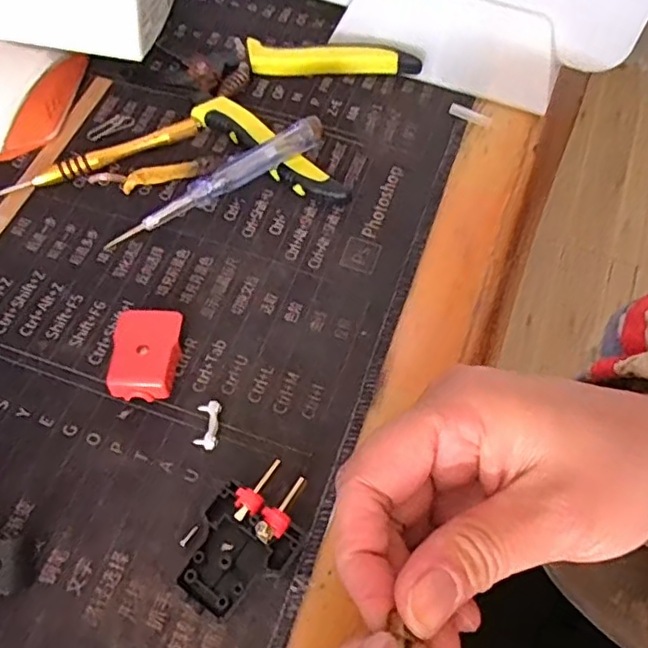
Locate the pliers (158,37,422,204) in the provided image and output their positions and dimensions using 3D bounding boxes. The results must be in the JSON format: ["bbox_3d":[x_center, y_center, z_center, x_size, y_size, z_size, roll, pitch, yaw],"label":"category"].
[{"bbox_3d":[-0.031,-0.129,0.341,0.136,0.015,0.112,20,64,9],"label":"pliers"}]

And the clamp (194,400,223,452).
[{"bbox_3d":[-0.050,0.043,0.259,0.009,0.004,0.021,5,62,1],"label":"clamp"}]

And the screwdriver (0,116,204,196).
[{"bbox_3d":[-0.123,-0.090,0.323,0.116,0.011,0.015,-23,65,-13],"label":"screwdriver"}]

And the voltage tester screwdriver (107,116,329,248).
[{"bbox_3d":[-0.055,-0.071,0.305,0.121,0.011,0.012,-30,66,-2],"label":"voltage tester screwdriver"}]

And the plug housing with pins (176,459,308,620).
[{"bbox_3d":[-0.030,0.083,0.232,0.036,0.016,0.057,31,66,14],"label":"plug housing with pins"}]

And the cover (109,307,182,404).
[{"bbox_3d":[-0.080,0.014,0.269,0.029,0.012,0.042,0,62,-1],"label":"cover"}]

